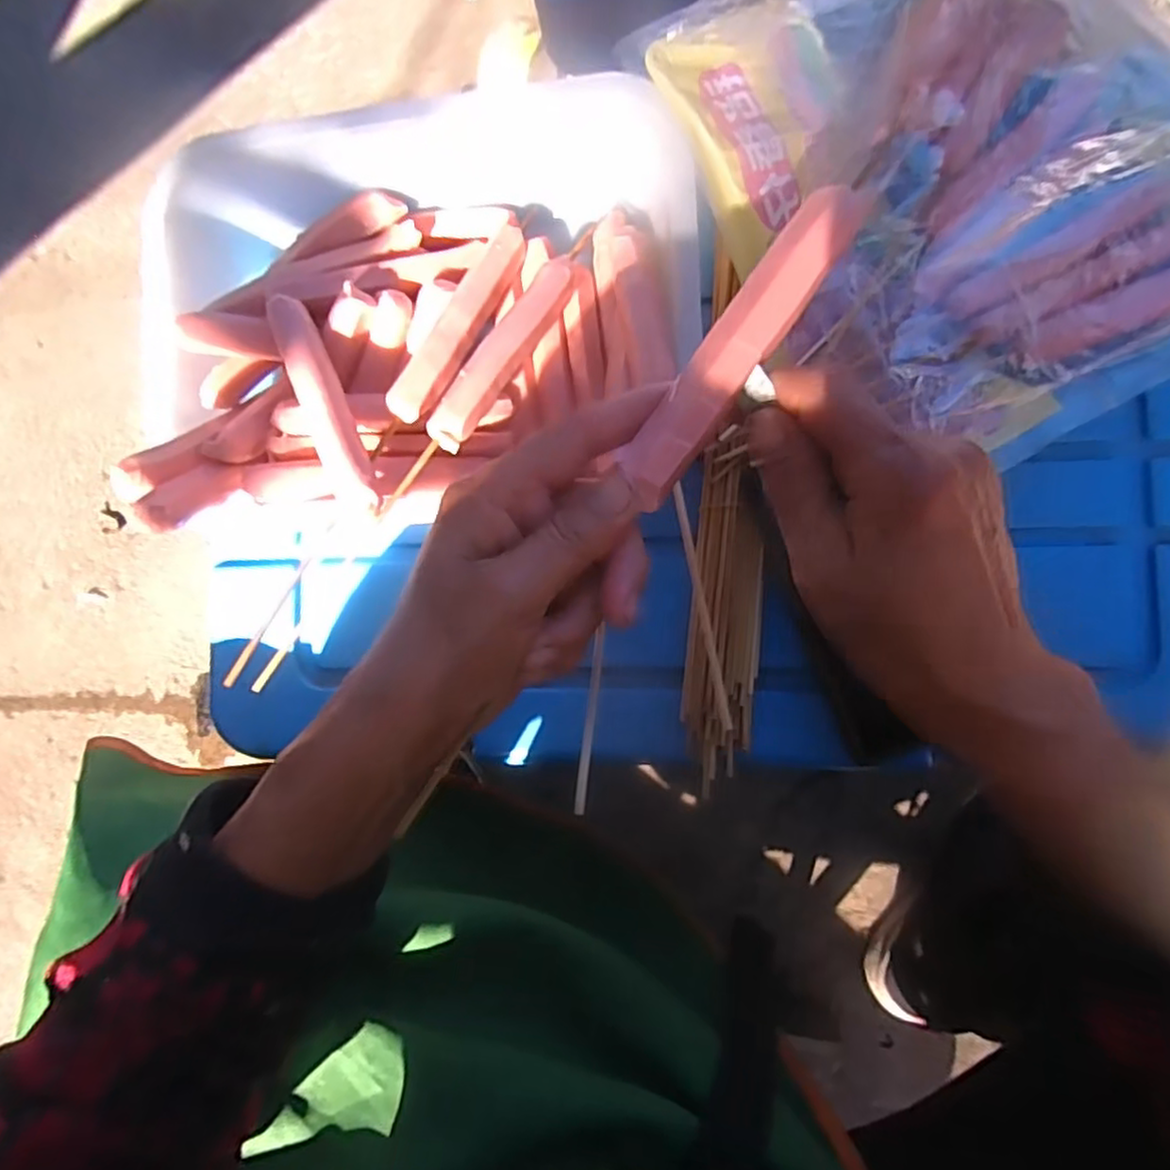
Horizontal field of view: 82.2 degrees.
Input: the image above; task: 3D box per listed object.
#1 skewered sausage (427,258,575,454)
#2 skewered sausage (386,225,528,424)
[{"bbox_3d":[-0.042,-0.118,0.341,0.021,0.012,0.116,30,76,6],"label":"skewered sausage"},{"bbox_3d":[-0.064,-0.135,0.346,0.021,0.017,0.119,25,75,6],"label":"skewered sausage"}]

